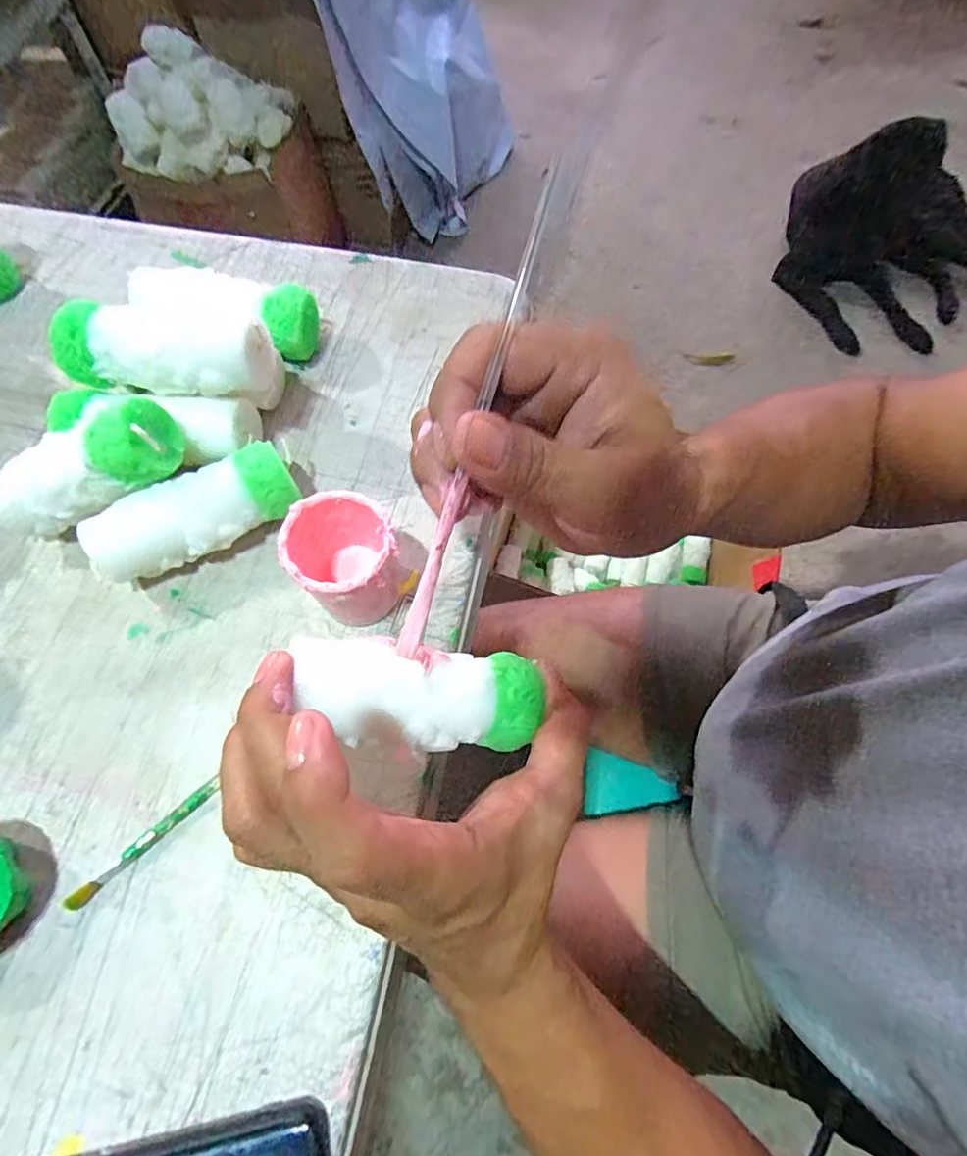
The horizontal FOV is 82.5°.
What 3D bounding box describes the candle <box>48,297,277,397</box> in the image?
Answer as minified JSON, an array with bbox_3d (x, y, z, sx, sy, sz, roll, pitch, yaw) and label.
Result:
[{"bbox_3d":[-0.172,-0.123,0.294,0.107,0.032,0.035,9,66,4],"label":"candle"}]

